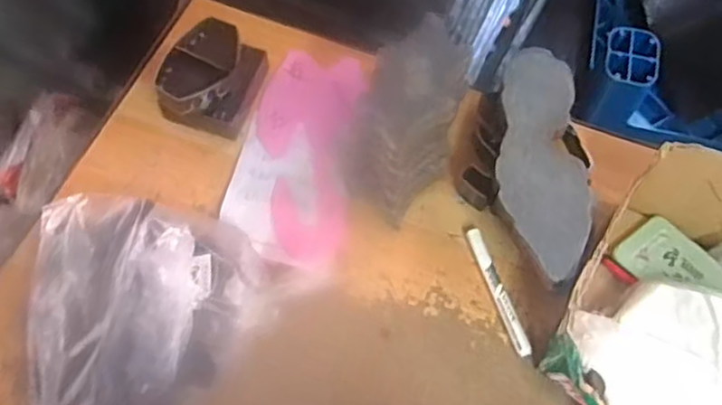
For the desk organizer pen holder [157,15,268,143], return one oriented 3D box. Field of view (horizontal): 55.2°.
[{"bbox_3d":[-0.176,-0.145,0.822,0.094,0.077,0.126,20,64,9],"label":"desk organizer pen holder"}]

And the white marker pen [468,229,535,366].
[{"bbox_3d":[0.148,0.096,0.733,0.017,0.010,0.152,-15,64,-8],"label":"white marker pen"}]

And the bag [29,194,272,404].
[{"bbox_3d":[-0.217,0.092,0.671,0.238,0.105,0.239,-3,63,-2],"label":"bag"}]

